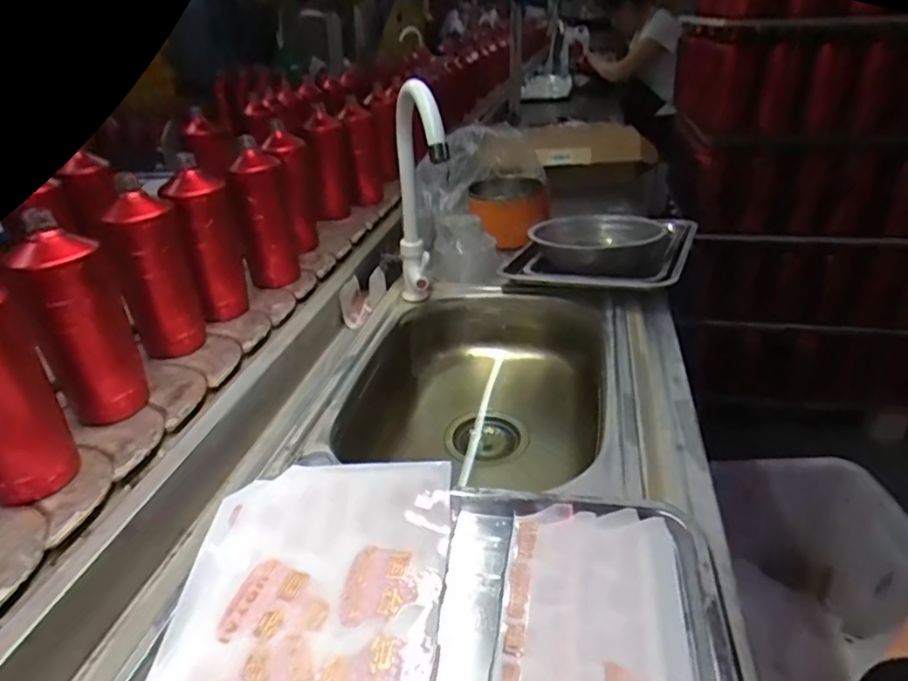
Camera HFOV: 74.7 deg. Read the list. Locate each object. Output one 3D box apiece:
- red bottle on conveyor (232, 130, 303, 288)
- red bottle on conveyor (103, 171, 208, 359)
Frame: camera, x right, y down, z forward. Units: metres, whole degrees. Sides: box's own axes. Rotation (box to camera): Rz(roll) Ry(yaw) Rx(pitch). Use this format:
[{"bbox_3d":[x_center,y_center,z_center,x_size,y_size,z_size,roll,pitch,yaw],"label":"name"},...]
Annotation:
[{"bbox_3d":[-0.285,-0.185,0.886,0.078,0.190,0.071,-8,30,-18],"label":"red bottle on conveyor"},{"bbox_3d":[-0.353,-0.082,0.711,0.076,0.197,0.070,-4,30,-13],"label":"red bottle on conveyor"}]

